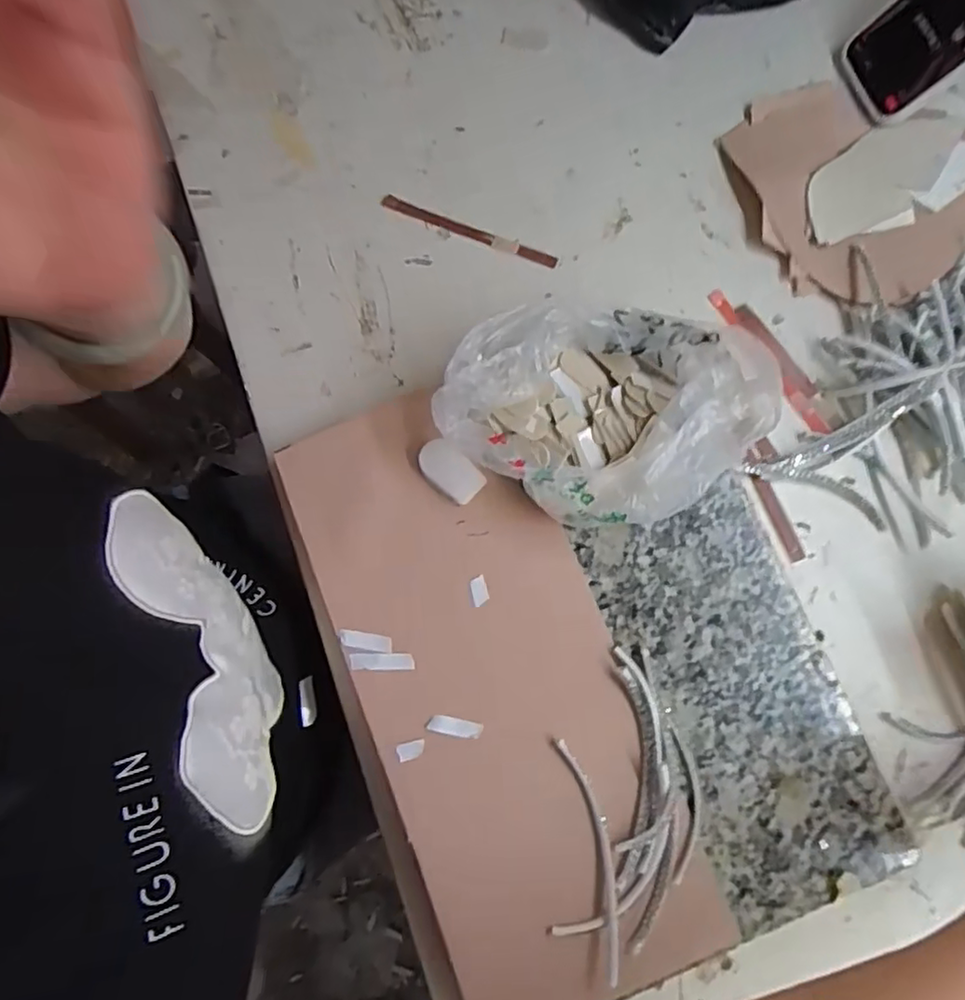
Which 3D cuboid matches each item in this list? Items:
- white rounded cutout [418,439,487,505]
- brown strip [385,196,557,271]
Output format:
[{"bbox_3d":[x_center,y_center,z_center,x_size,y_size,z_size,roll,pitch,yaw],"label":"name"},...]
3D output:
[{"bbox_3d":[-0.020,-0.019,0.401,0.044,0.004,0.026,43,101,6],"label":"white rounded cutout"},{"bbox_3d":[-0.010,-0.202,0.472,0.137,0.008,0.011,22,80,4],"label":"brown strip"}]

